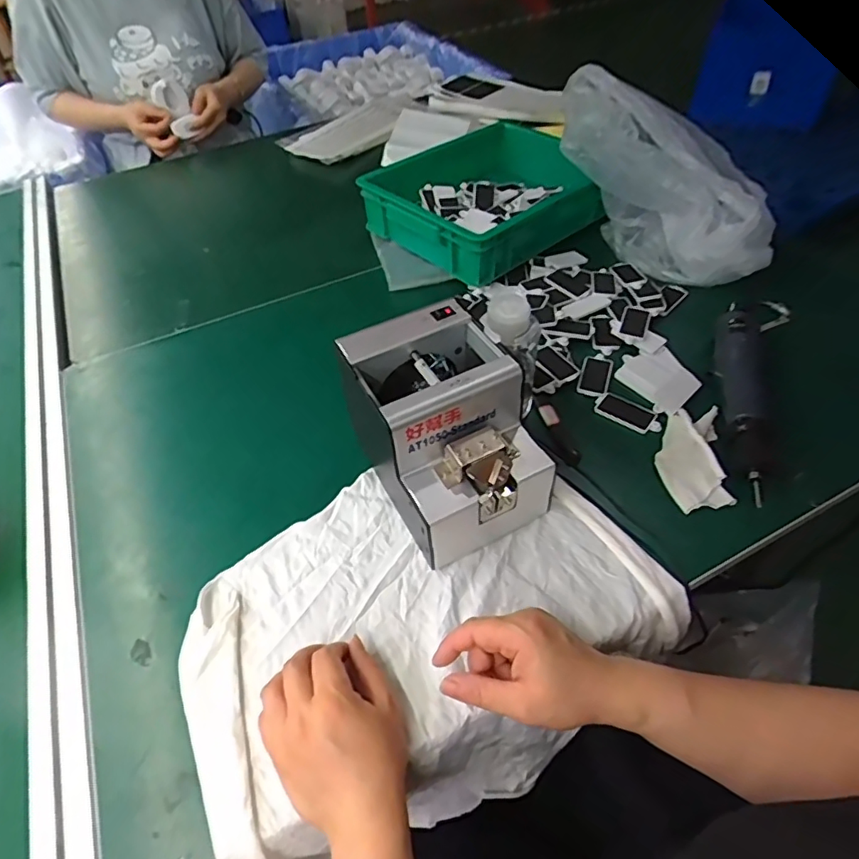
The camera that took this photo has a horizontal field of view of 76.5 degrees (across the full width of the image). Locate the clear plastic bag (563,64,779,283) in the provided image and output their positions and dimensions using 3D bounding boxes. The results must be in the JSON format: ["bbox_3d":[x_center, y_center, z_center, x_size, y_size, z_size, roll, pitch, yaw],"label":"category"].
[{"bbox_3d":[0.313,-0.330,0.718,0.284,0.213,0.125,30,57,27],"label":"clear plastic bag"}]

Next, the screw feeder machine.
[{"bbox_3d":[0.015,0.008,0.498,0.132,0.144,0.190,-27,52,-18],"label":"screw feeder machine"}]

